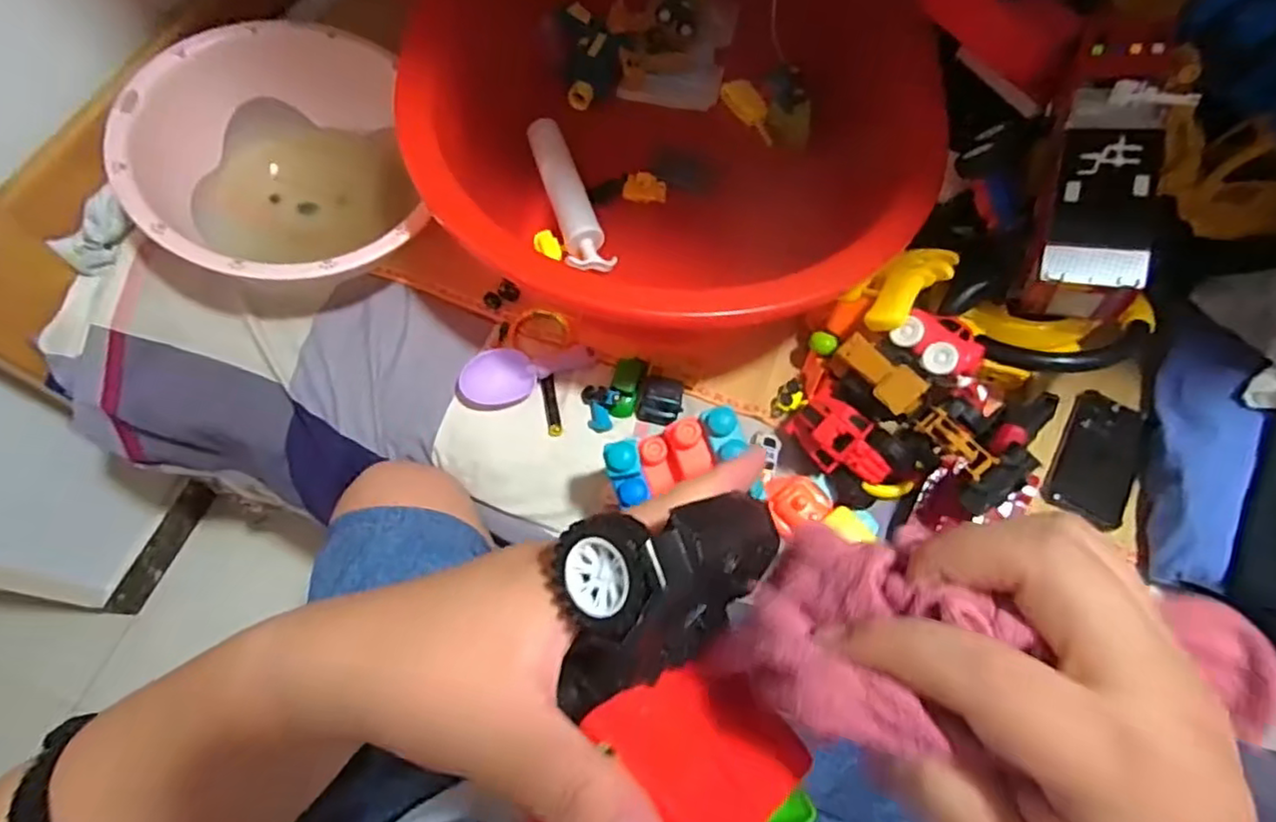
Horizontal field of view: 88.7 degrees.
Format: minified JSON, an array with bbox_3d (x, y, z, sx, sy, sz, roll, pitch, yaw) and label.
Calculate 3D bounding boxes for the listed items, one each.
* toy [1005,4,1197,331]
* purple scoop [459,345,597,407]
[{"bbox_3d":[0.418,-0.223,0.595,0.082,0.102,0.270,13,87,4],"label":"toy"},{"bbox_3d":[-0.112,-0.038,0.676,0.134,0.026,0.058,-7,67,-5],"label":"purple scoop"}]

